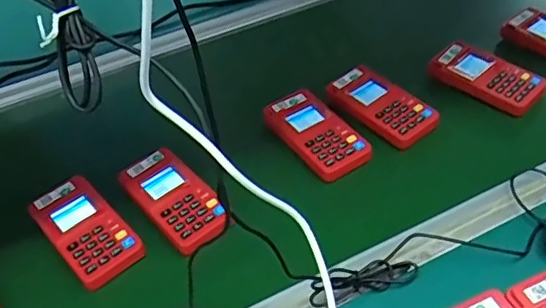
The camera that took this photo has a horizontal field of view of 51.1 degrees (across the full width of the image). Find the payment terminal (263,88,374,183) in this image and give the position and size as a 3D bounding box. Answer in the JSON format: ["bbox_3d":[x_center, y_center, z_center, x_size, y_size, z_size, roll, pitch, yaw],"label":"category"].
[{"bbox_3d":[0.045,-0.025,0.623,0.063,0.022,0.130,-28,47,-19],"label":"payment terminal"}]

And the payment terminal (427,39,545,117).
[{"bbox_3d":[0.256,-0.092,0.674,0.061,0.026,0.134,-33,49,-23],"label":"payment terminal"}]

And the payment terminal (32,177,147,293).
[{"bbox_3d":[-0.179,0.071,0.546,0.061,0.021,0.120,-35,50,-25],"label":"payment terminal"}]

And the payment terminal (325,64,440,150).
[{"bbox_3d":[0.125,-0.058,0.650,0.062,0.026,0.131,-32,49,-23],"label":"payment terminal"}]

